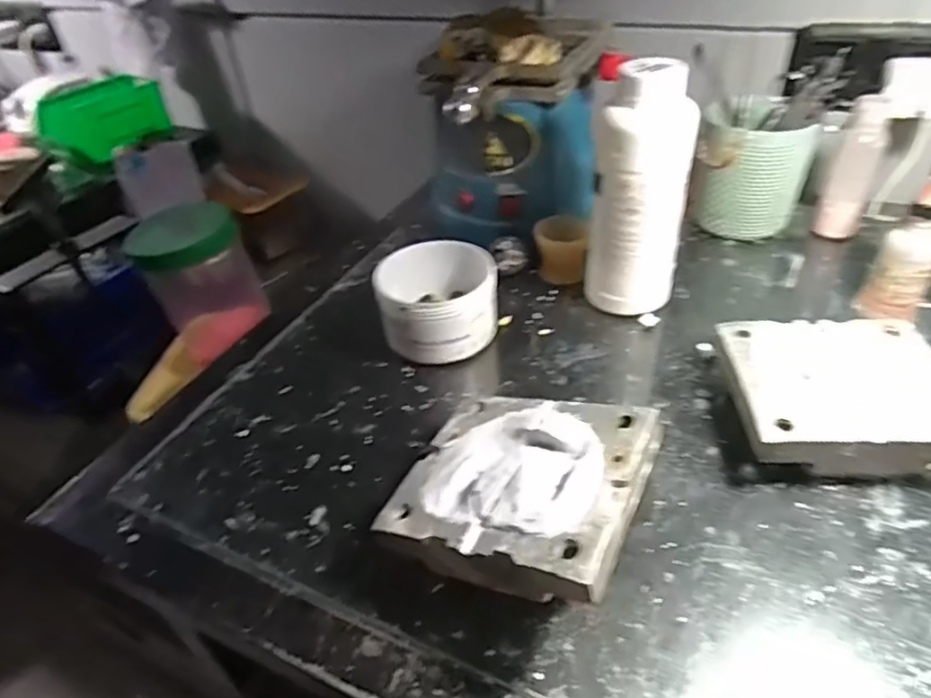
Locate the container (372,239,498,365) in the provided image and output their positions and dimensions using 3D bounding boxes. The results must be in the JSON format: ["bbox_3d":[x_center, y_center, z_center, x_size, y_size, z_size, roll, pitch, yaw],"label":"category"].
[{"bbox_3d":[-0.021,-0.036,0.500,0.092,0.068,0.092,-3,40,3],"label":"container"}]

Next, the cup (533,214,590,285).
[{"bbox_3d":[0.087,-0.093,0.568,0.044,0.048,0.039,4,41,12],"label":"cup"}]

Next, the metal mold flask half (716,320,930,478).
[{"bbox_3d":[0.240,0.034,0.400,0.132,0.043,0.116,-1,40,6],"label":"metal mold flask half"}]

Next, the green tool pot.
[{"bbox_3d":[0.272,-0.173,0.586,0.094,0.123,0.088,11,43,19],"label":"green tool pot"}]

